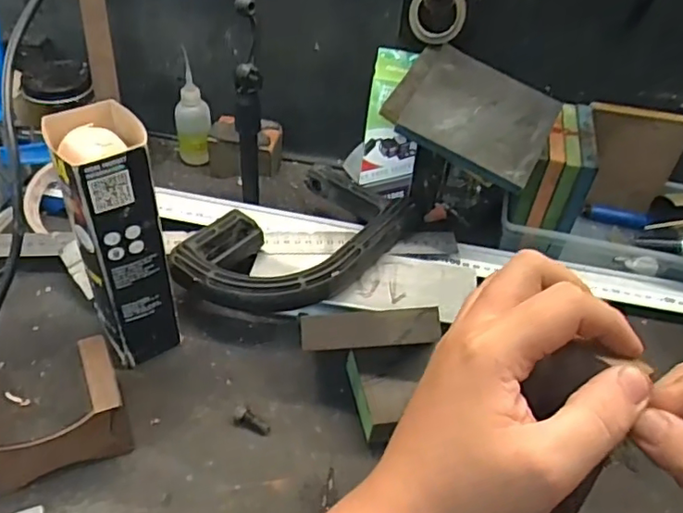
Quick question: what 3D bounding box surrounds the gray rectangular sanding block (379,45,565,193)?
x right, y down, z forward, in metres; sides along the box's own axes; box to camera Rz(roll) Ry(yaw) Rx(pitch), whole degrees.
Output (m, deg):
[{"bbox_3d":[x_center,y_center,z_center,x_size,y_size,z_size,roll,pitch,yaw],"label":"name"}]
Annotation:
[{"bbox_3d":[0.114,-0.126,0.516,0.133,0.017,0.102,31,68,8],"label":"gray rectangular sanding block"}]

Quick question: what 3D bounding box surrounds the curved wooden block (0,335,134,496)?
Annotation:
[{"bbox_3d":[-0.196,0.107,0.397,0.095,0.059,0.069,-14,46,-21],"label":"curved wooden block"}]

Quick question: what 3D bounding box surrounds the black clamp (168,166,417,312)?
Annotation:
[{"bbox_3d":[-0.034,-0.010,0.523,0.123,0.038,0.204,34,49,27],"label":"black clamp"}]

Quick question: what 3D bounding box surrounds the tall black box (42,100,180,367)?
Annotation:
[{"bbox_3d":[-0.161,-0.010,0.426,0.058,0.183,0.070,-20,49,-26],"label":"tall black box"}]

